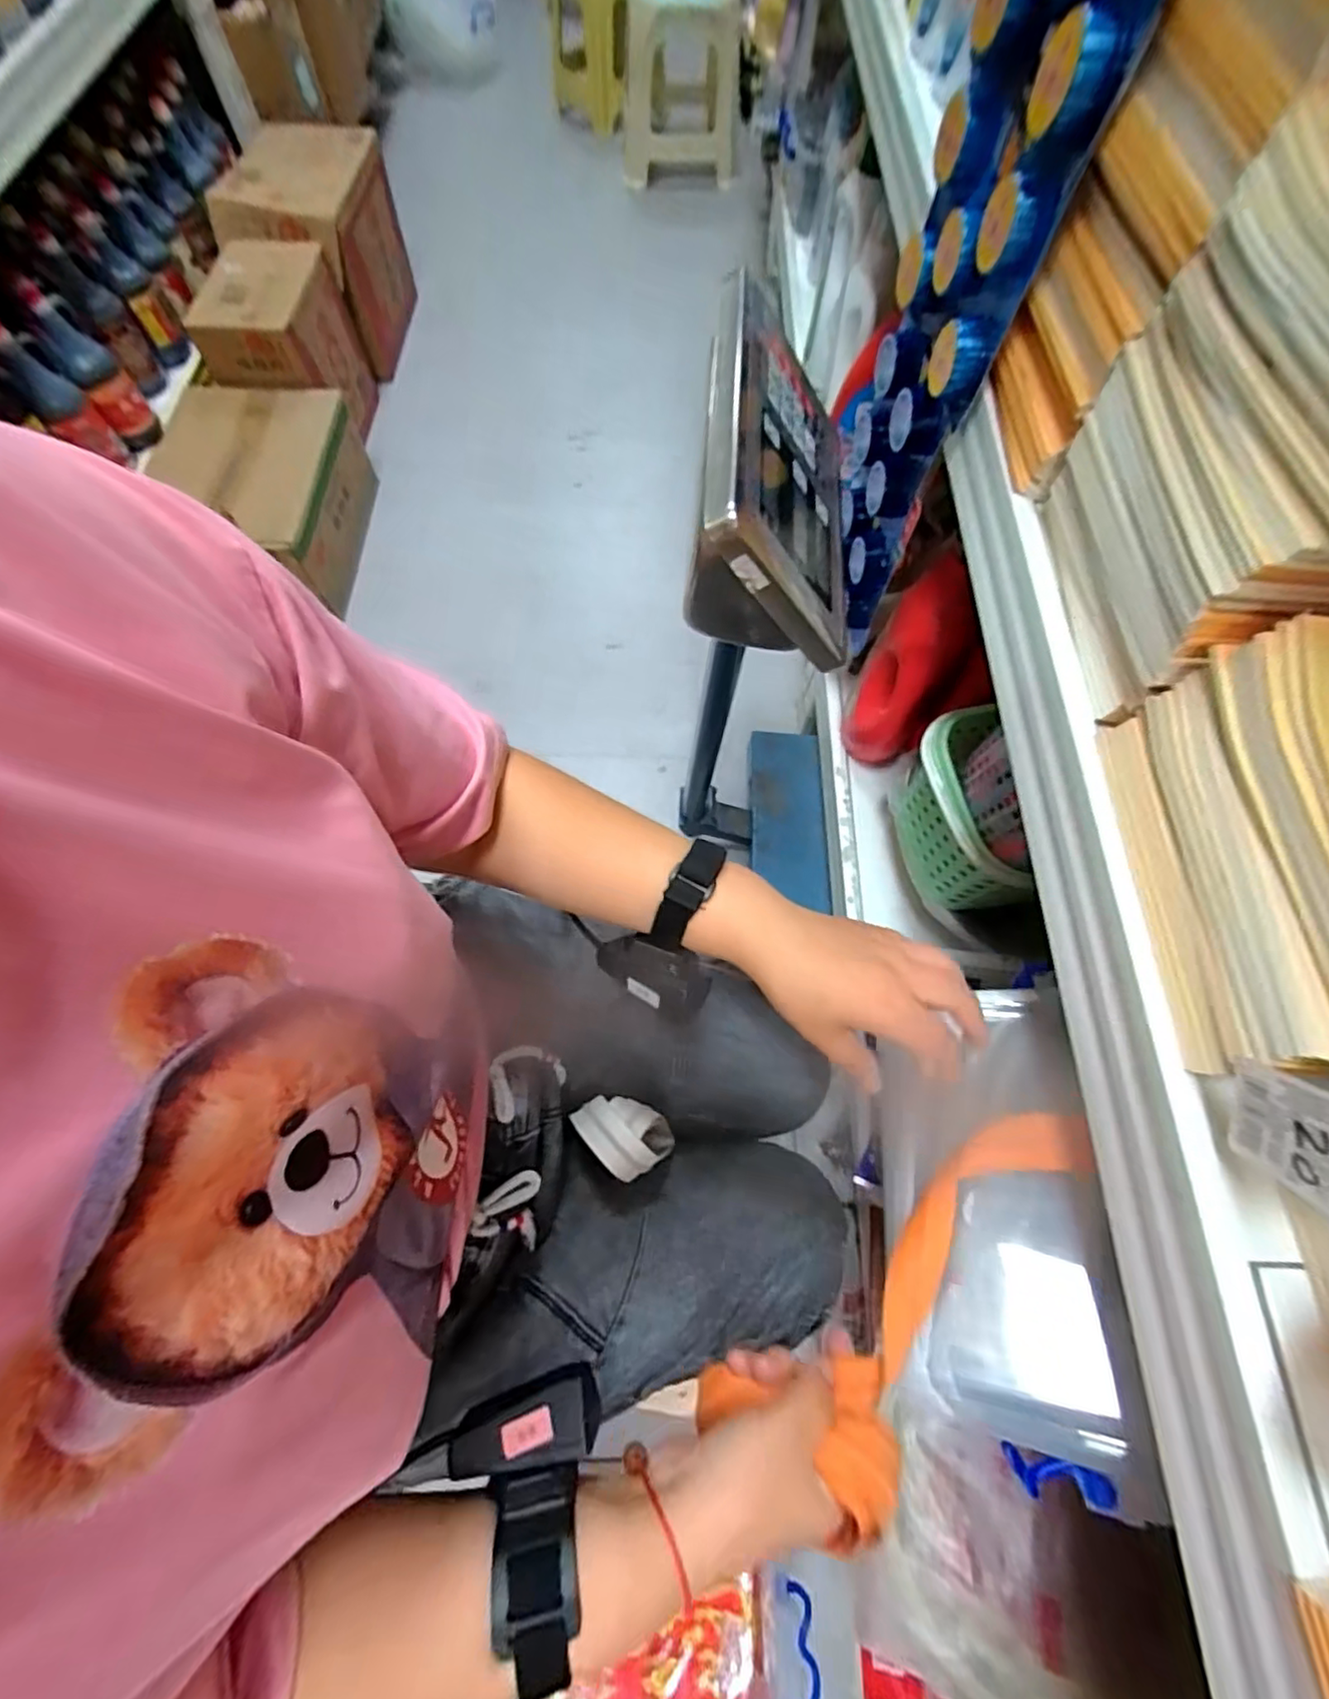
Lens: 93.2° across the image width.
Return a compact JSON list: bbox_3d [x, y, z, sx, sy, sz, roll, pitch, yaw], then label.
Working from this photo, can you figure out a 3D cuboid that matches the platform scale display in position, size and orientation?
[{"bbox_3d":[0.077,-0.253,0.430,0.107,0.105,0.229,4,67,1],"label":"platform scale display"}]

